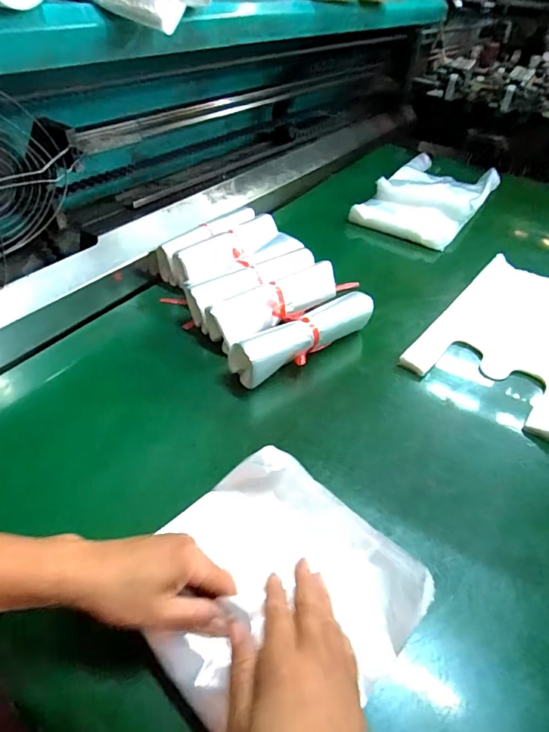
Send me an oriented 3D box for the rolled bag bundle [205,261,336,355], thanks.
[{"bbox_3d":[0.002,-0.087,0.606,0.204,0.053,0.051,-29,53,-31],"label":"rolled bag bundle"}]

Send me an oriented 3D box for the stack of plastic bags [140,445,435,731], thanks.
[{"bbox_3d":[-0.004,0.175,0.348,0.198,0.050,0.180,35,54,29],"label":"stack of plastic bags"}]

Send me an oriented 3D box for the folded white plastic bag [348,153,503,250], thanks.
[{"bbox_3d":[0.333,-0.372,0.925,0.203,0.030,0.379,25,50,22],"label":"folded white plastic bag"}]

